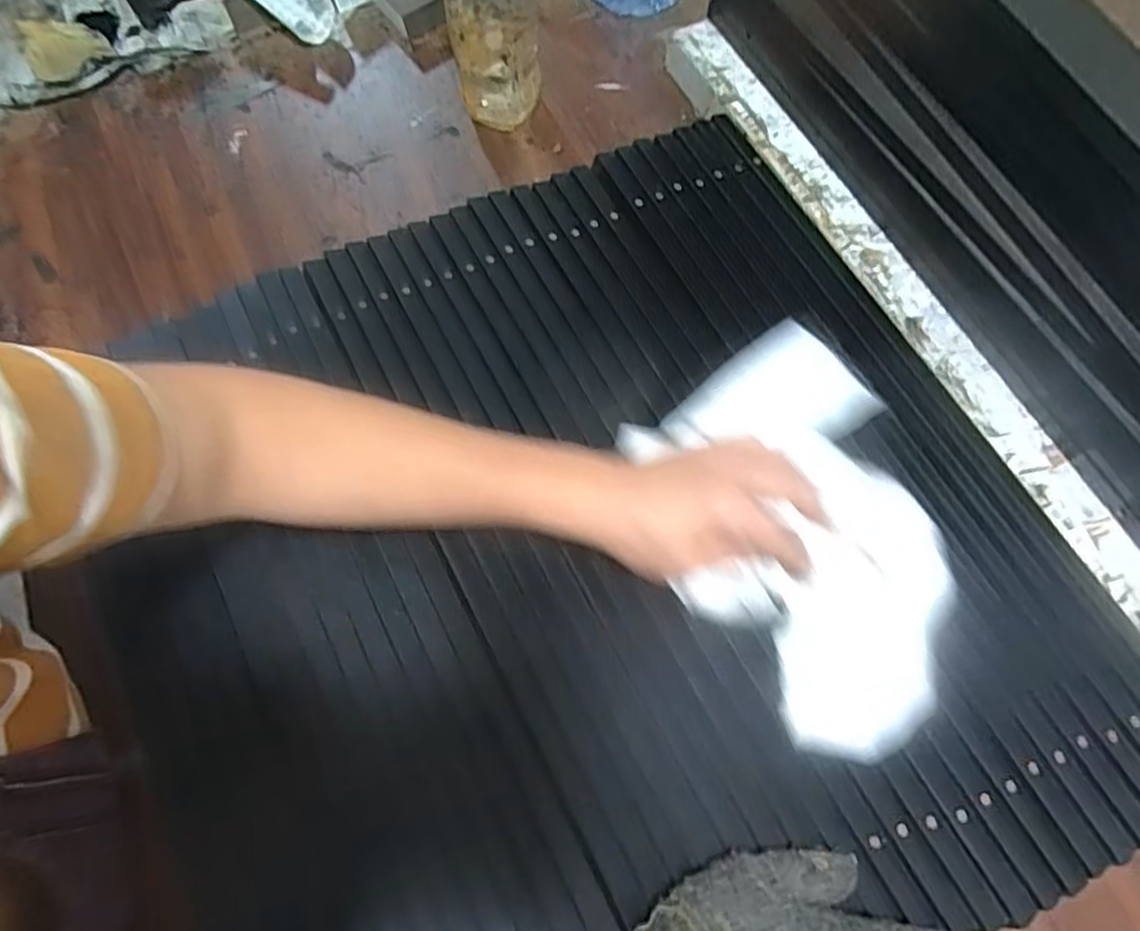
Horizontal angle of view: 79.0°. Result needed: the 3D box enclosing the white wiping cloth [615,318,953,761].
[{"bbox_3d":[0.138,0.039,0.401,0.149,0.043,0.220,-35,73,-9],"label":"white wiping cloth"}]

